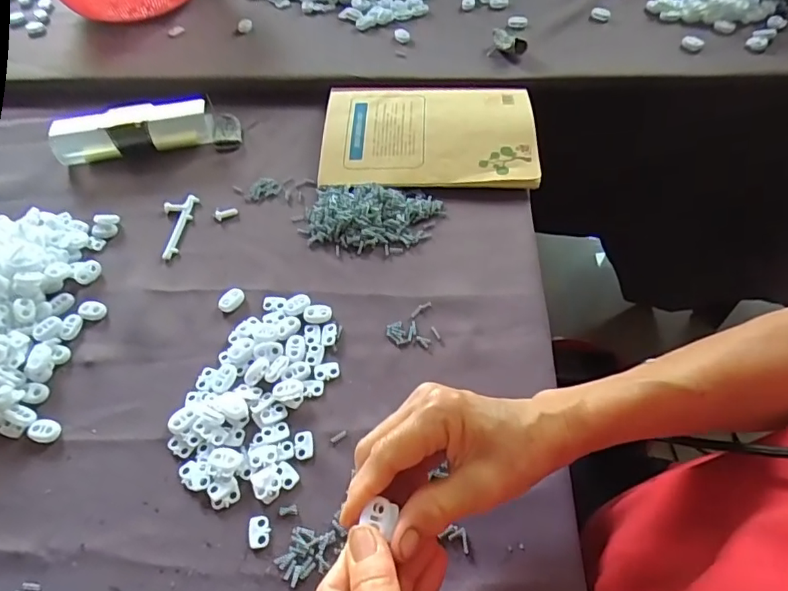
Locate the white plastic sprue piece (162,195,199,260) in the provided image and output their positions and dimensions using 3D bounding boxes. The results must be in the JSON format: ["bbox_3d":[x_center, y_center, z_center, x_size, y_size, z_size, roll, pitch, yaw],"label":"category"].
[{"bbox_3d":[-0.202,-0.064,0.489,0.028,0.005,0.072,0,56,4],"label":"white plastic sprue piece"}]

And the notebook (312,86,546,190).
[{"bbox_3d":[0.033,-0.163,0.528,0.205,0.013,0.138,0,56,4],"label":"notebook"}]

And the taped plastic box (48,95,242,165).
[{"bbox_3d":[-0.254,-0.172,0.545,0.180,0.033,0.046,-7,55,0],"label":"taped plastic box"}]

